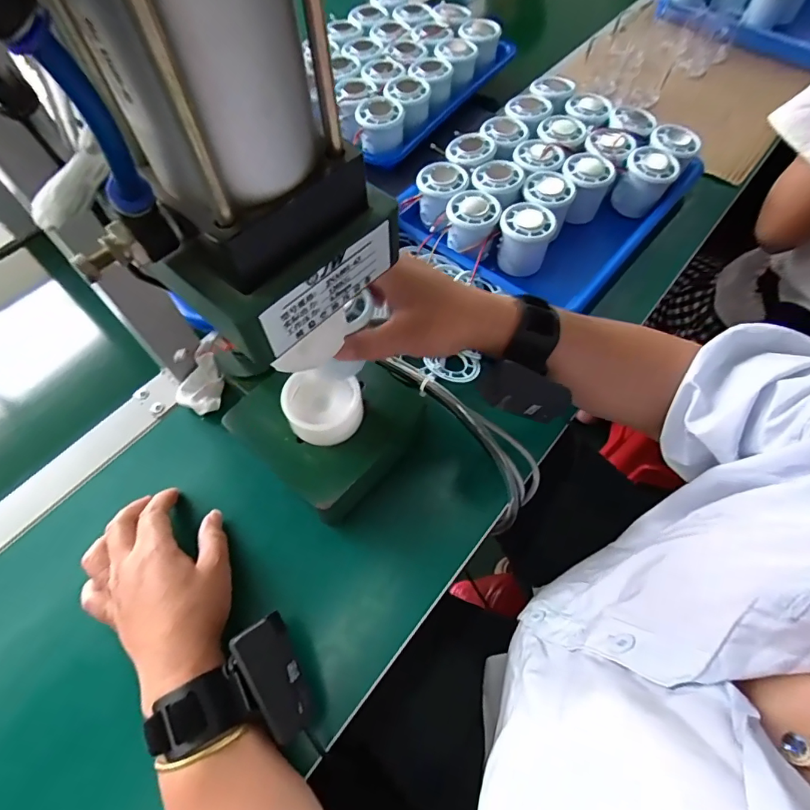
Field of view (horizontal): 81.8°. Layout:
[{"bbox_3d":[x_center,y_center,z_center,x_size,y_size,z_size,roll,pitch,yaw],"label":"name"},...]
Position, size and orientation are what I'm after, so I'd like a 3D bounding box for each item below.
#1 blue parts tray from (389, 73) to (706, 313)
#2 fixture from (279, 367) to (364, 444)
[{"bbox_3d":[0.160,-0.250,0.538,0.251,0.072,0.319,34,68,18],"label":"blue parts tray"},{"bbox_3d":[-0.065,0.001,0.373,0.056,0.038,0.052,-1,62,1],"label":"fixture"}]

